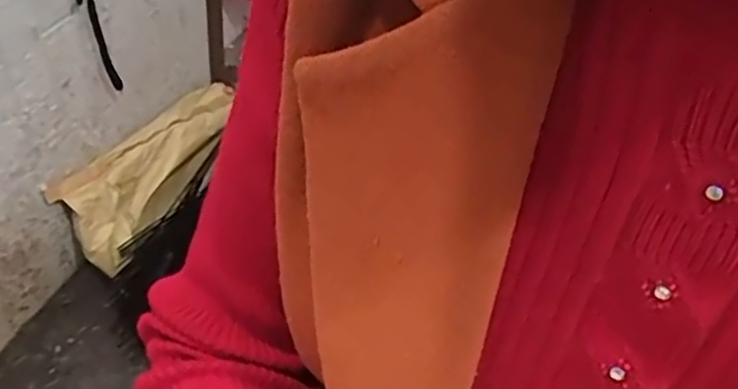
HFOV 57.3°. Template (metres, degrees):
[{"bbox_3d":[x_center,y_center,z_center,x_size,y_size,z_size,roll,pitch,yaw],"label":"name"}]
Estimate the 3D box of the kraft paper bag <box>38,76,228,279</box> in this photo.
[{"bbox_3d":[-0.405,-0.046,1.277,0.098,0.153,0.393,26,52,17],"label":"kraft paper bag"}]

